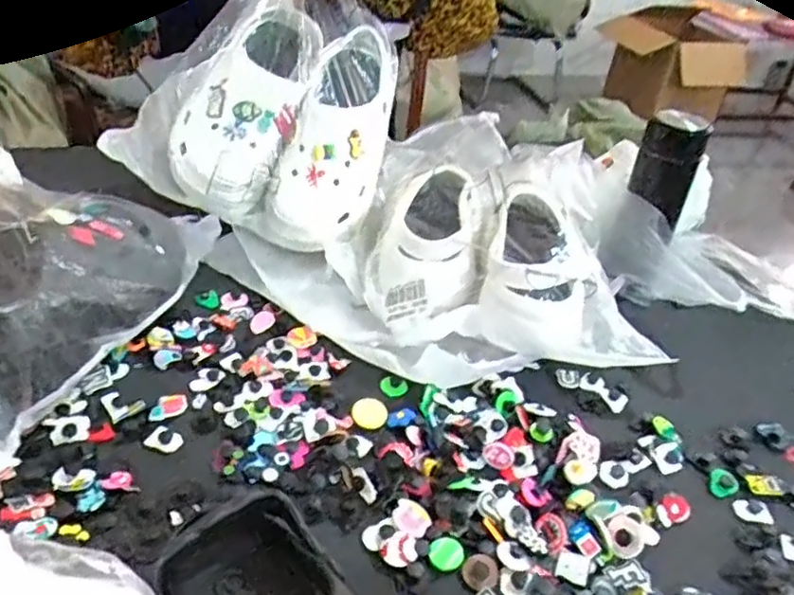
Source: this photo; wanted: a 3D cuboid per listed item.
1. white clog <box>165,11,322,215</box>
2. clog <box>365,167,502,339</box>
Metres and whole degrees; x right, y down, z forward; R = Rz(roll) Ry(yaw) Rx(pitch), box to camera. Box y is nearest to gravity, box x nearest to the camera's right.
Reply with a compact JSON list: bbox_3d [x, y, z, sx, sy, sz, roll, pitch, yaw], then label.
[{"bbox_3d":[-0.161,-0.200,0.716,0.112,0.211,0.095,27,-1,-1],"label":"white clog"},{"bbox_3d":[0.039,-0.058,0.692,0.117,0.120,0.217,13,35,9],"label":"clog"}]

